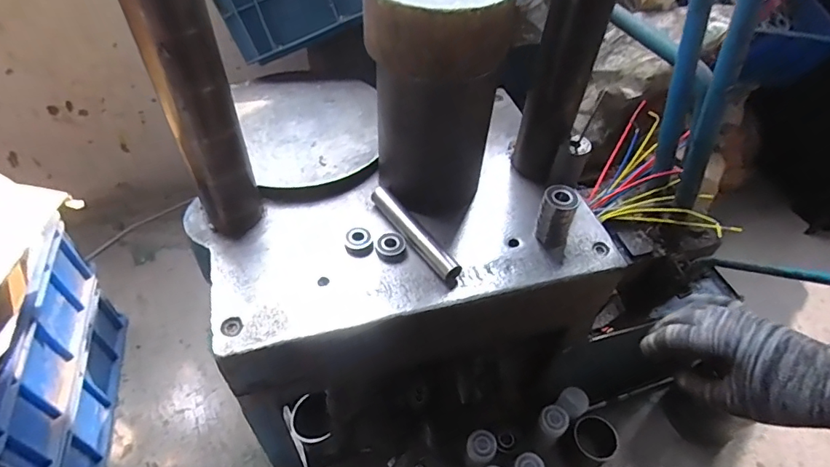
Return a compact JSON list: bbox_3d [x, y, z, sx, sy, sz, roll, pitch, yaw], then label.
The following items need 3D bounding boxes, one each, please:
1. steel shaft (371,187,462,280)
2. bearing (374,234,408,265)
[{"bbox_3d":[-0.002,-0.001,0.564,0.021,0.025,0.152,-27,55,-24],"label":"steel shaft"},{"bbox_3d":[-0.027,0.016,0.557,0.034,0.010,0.036,2,48,-2],"label":"bearing"}]

